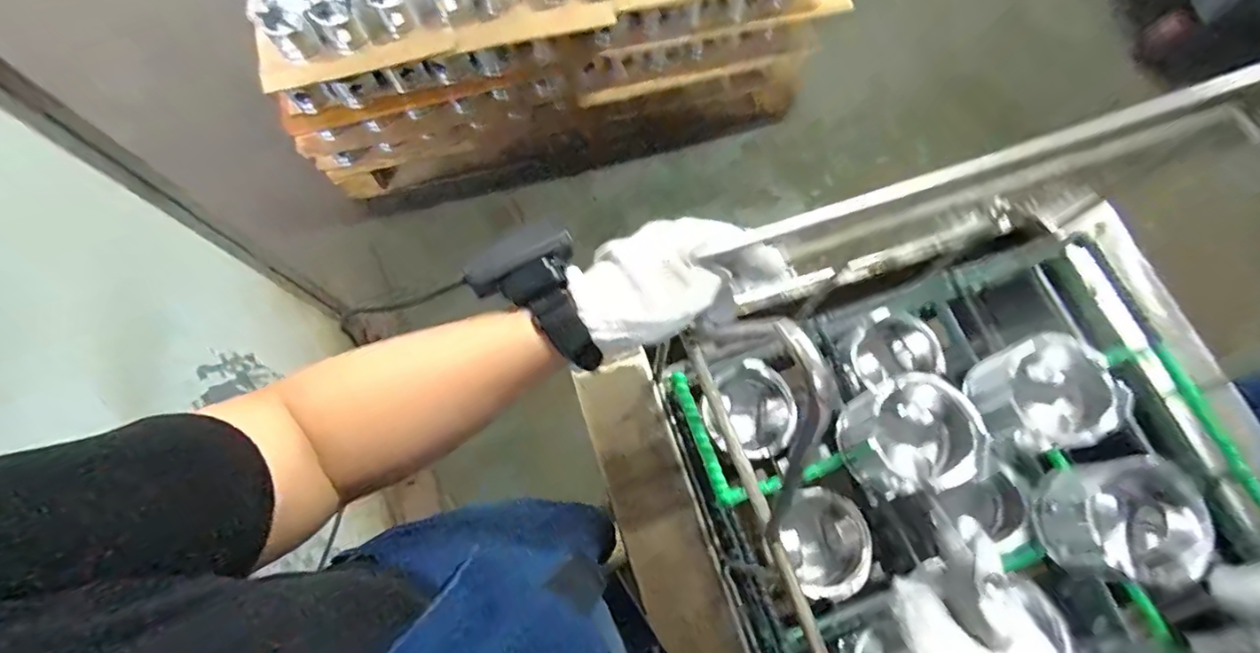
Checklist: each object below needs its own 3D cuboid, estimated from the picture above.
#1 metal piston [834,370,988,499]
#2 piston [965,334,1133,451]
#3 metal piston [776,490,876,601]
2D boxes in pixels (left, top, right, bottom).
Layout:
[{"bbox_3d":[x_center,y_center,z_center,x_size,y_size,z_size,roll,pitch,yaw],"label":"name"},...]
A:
[{"bbox_3d":[0.249,0.094,0.509,0.100,0.090,0.092,-13,72,-4],"label":"metal piston"},{"bbox_3d":[0.372,0.061,0.524,0.092,0.078,0.095,-20,73,-6],"label":"piston"},{"bbox_3d":[0.183,0.209,0.560,0.085,0.056,0.096,17,73,5],"label":"metal piston"}]

